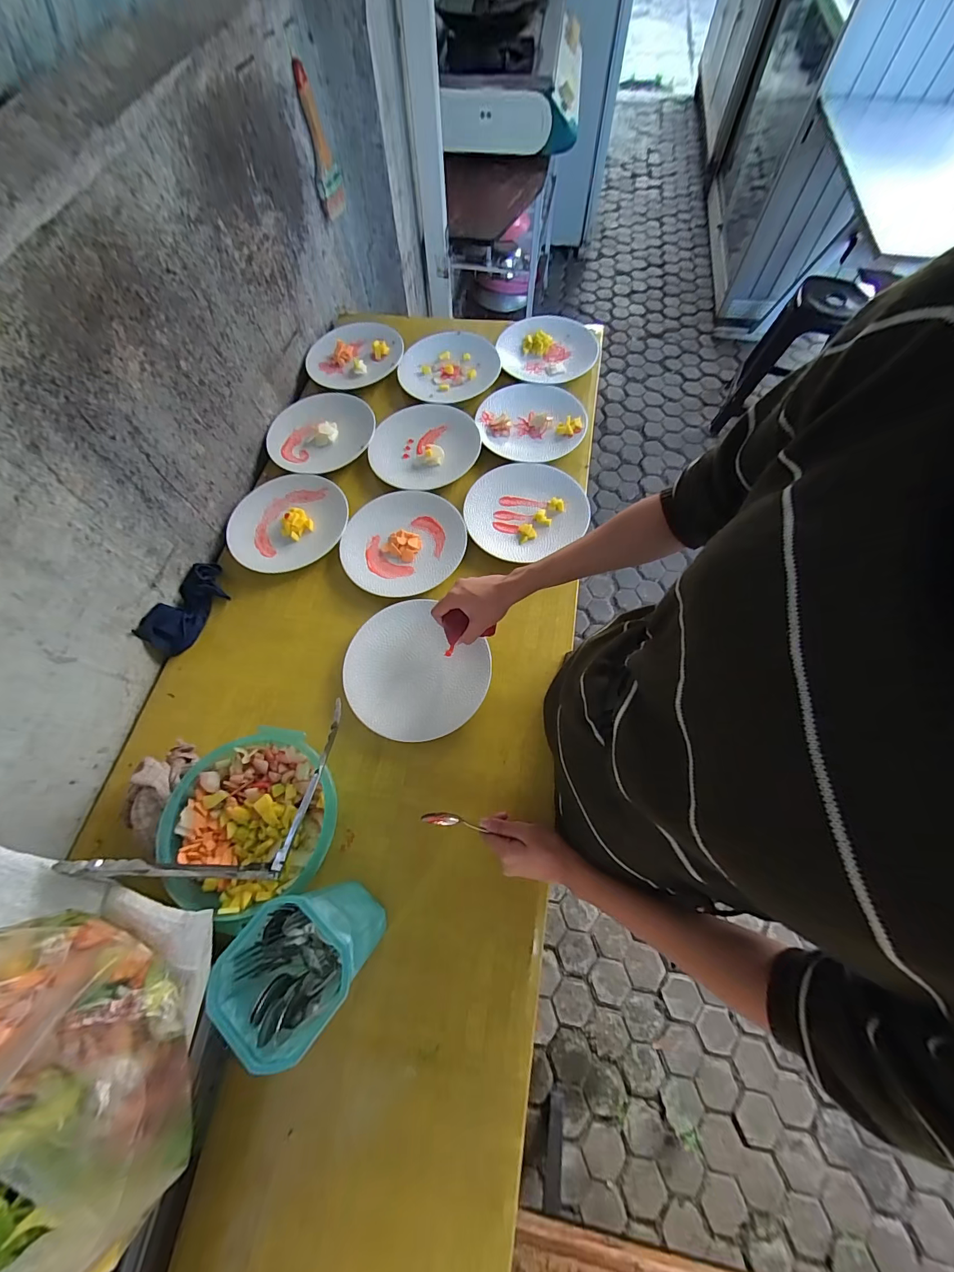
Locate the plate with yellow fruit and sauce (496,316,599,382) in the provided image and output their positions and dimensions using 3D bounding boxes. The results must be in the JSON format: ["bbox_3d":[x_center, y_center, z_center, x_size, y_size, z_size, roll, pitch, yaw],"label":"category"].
[{"bbox_3d":[0.144,-0.581,0.831,0.202,0.028,0.170,-8,67,0],"label":"plate with yellow fruit and sauce"}]

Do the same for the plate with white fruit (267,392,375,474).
[{"bbox_3d":[-0.291,-0.380,0.779,0.200,0.031,0.187,-1,68,3],"label":"plate with white fruit"}]

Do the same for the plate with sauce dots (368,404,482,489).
[{"bbox_3d":[-0.093,-0.347,0.742,0.175,0.014,0.200,36,74,16],"label":"plate with sauce dots"}]

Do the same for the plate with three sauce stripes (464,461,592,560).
[{"bbox_3d":[0.081,-0.211,0.682,0.201,0.021,0.180,-31,69,-9],"label":"plate with three sauce stripes"}]

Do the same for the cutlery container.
[{"bbox_3d":[-0.157,0.305,0.403,0.094,0.163,0.098,0,67,1],"label":"cutlery container"}]

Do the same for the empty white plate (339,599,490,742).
[{"bbox_3d":[-0.090,0.051,0.579,0.195,0.024,0.180,-1,68,3],"label":"empty white plate"}]

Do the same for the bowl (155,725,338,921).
[{"bbox_3d":[-0.263,0.219,0.496,0.188,0.069,0.178,-1,68,3],"label":"bowl"}]

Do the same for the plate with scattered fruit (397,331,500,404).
[{"bbox_3d":[-0.051,-0.534,0.813,0.194,0.019,0.176,-41,71,-13],"label":"plate with scattered fruit"}]

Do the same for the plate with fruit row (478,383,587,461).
[{"bbox_3d":[0.102,-0.395,0.762,0.197,0.031,0.190,-1,68,3],"label":"plate with fruit row"}]

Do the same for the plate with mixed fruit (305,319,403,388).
[{"bbox_3d":[-0.255,-0.588,0.856,0.196,0.023,0.187,-1,68,3],"label":"plate with mixed fruit"}]

